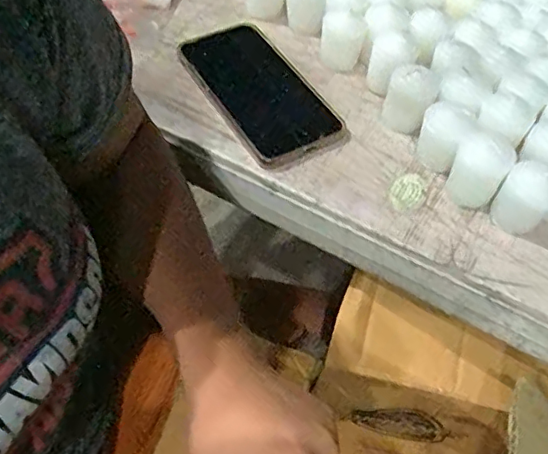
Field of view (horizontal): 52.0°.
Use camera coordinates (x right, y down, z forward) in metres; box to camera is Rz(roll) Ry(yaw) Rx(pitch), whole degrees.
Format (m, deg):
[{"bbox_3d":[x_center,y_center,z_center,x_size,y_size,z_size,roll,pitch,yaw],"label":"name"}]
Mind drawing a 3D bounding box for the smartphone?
[{"bbox_3d":[-0.014,-0.116,0.469,0.079,0.014,0.166,-26,60,-22],"label":"smartphone"}]

